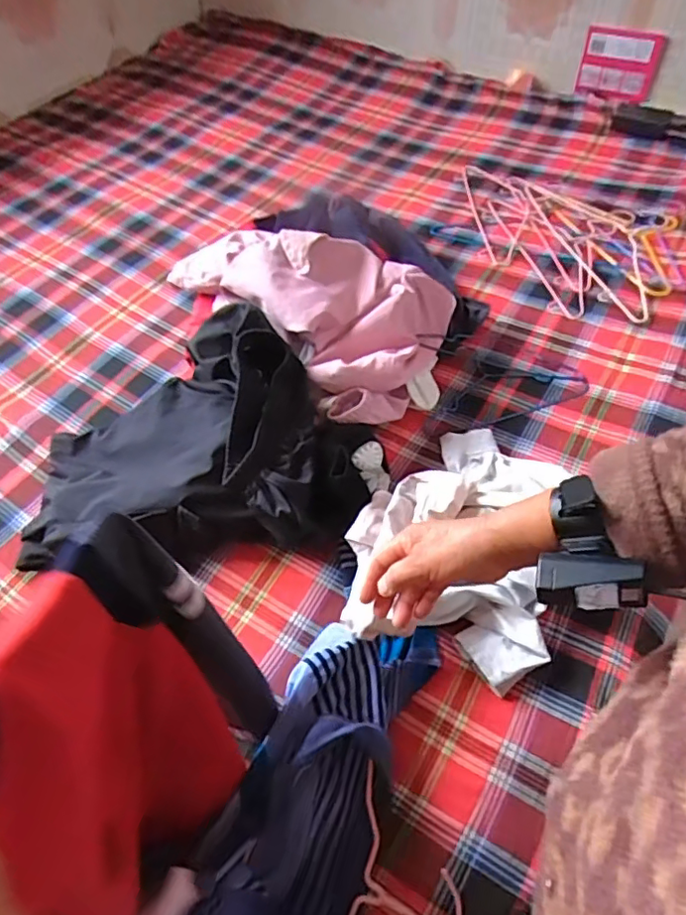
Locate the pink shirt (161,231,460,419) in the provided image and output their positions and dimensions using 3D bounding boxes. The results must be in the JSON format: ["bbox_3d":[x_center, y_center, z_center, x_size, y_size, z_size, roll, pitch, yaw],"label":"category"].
[{"bbox_3d":[-0.045,-0.269,0.908,0.452,0.142,0.286,37,63,24],"label":"pink shirt"}]

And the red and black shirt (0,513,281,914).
[{"bbox_3d":[-0.148,0.214,0.396,0.086,0.314,0.256,15,56,12],"label":"red and black shirt"}]

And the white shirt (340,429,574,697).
[{"bbox_3d":[0.163,0.081,0.720,0.264,0.098,0.348,14,56,11],"label":"white shirt"}]

